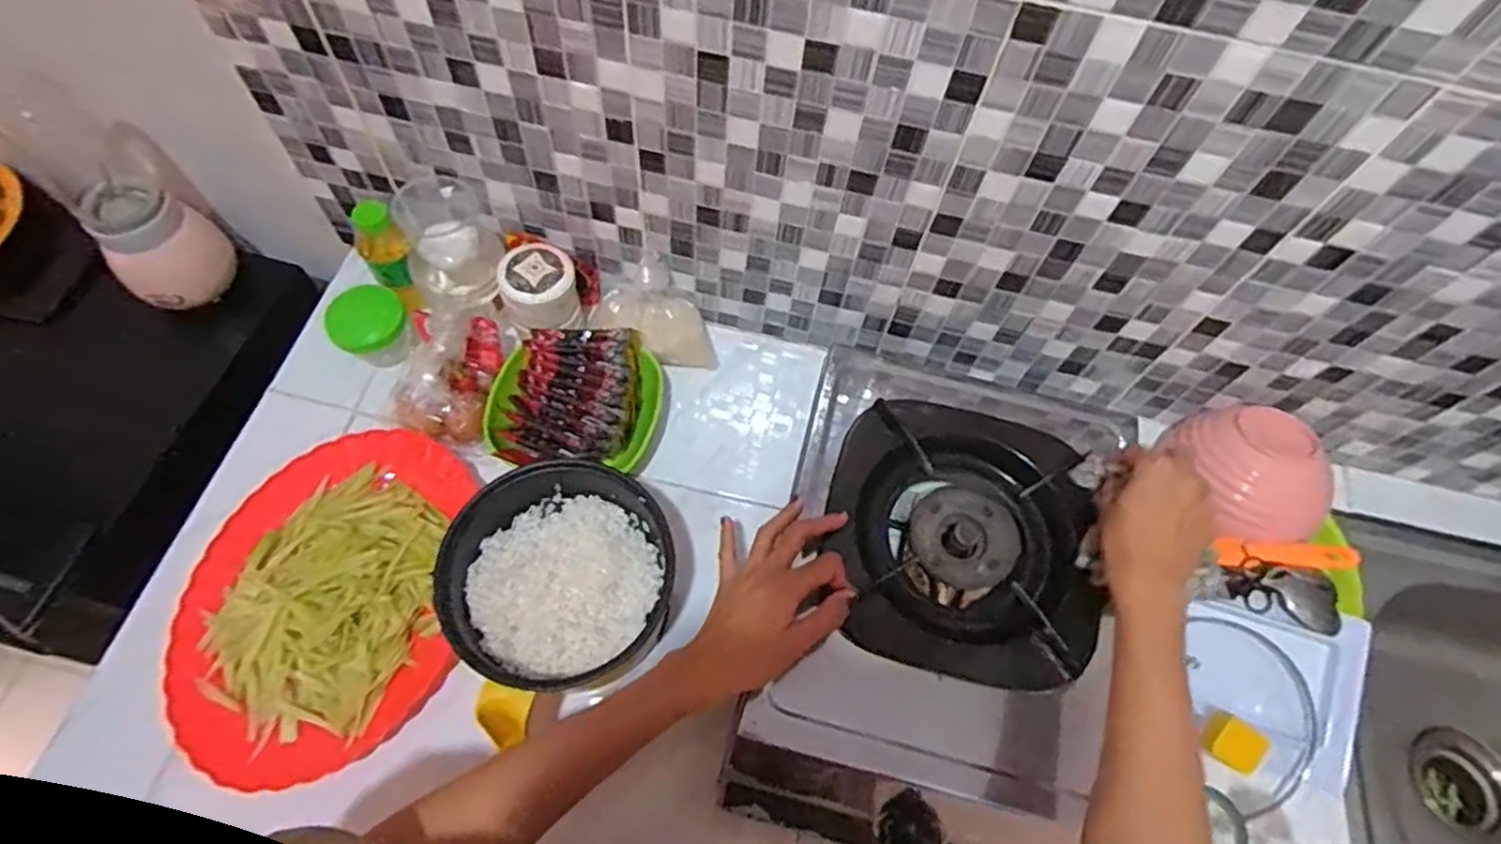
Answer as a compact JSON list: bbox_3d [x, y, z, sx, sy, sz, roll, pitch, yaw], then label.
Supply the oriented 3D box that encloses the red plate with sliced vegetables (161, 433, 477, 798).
[{"bbox_3d":[-0.354,0.142,0.607,0.209,0.040,0.289,2,63,-3],"label":"red plate with sliced vegetables"}]

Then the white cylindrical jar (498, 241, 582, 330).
[{"bbox_3d":[-0.207,-0.129,0.718,0.062,0.081,0.068,27,64,9],"label":"white cylindrical jar"}]

